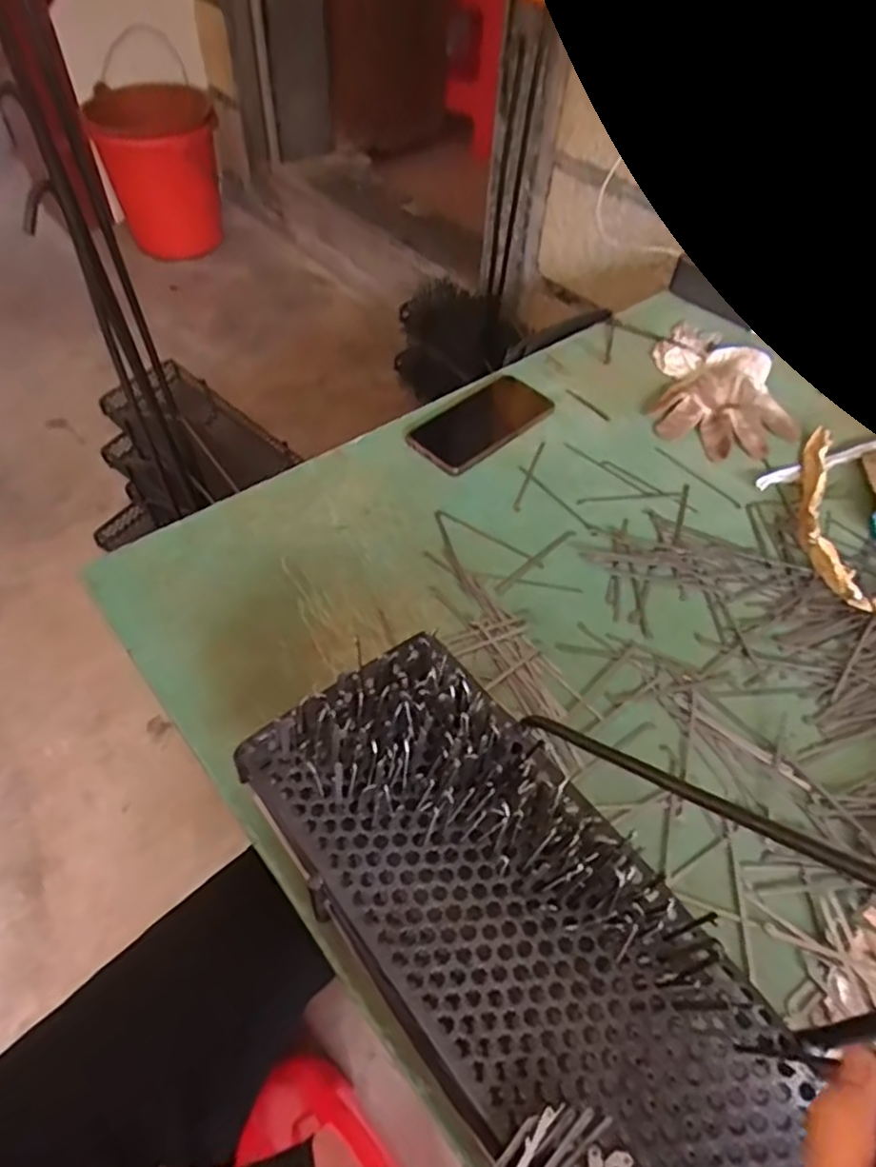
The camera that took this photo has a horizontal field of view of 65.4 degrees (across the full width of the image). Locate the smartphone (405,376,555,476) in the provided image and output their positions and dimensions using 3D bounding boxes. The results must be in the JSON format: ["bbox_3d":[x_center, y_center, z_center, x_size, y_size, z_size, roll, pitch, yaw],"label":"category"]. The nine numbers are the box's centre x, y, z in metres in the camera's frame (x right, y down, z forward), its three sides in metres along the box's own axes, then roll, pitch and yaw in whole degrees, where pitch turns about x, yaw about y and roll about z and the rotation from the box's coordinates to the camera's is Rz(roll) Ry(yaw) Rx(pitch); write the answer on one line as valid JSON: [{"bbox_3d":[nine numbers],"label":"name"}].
[{"bbox_3d":[0.046,-0.171,0.725,0.154,0.009,0.074,-38,72,-21],"label":"smartphone"}]

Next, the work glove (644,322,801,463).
[{"bbox_3d":[0.328,-0.229,0.779,0.154,0.030,0.231,13,51,7],"label":"work glove"}]

